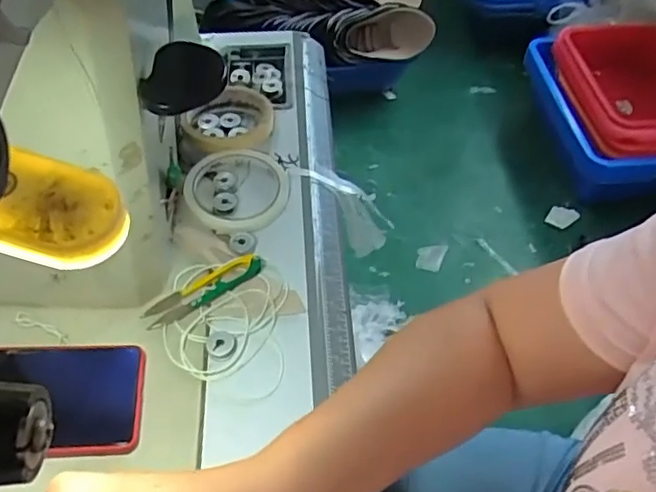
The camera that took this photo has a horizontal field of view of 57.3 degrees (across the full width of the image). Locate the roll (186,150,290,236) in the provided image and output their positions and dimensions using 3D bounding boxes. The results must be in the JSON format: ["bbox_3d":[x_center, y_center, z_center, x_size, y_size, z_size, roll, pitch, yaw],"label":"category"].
[{"bbox_3d":[-0.085,-0.055,0.559,0.095,0.012,0.099,0,52,0],"label":"roll"}]

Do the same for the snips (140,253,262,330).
[{"bbox_3d":[-0.101,0.034,0.492,0.105,0.008,0.026,-31,59,-22],"label":"snips"}]

